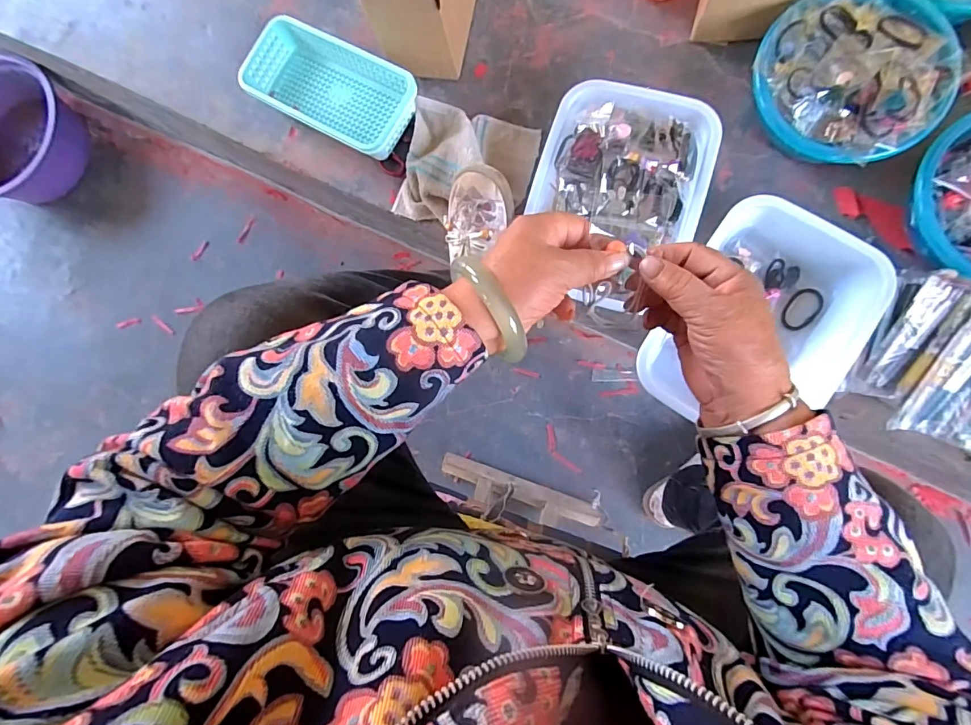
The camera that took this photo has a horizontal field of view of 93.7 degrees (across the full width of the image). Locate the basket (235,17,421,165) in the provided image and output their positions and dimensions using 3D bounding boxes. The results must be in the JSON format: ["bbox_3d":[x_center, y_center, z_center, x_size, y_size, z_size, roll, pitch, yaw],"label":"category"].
[{"bbox_3d":[-0.231,-0.413,0.686,0.262,0.052,0.134,29,89,8],"label":"basket"}]

